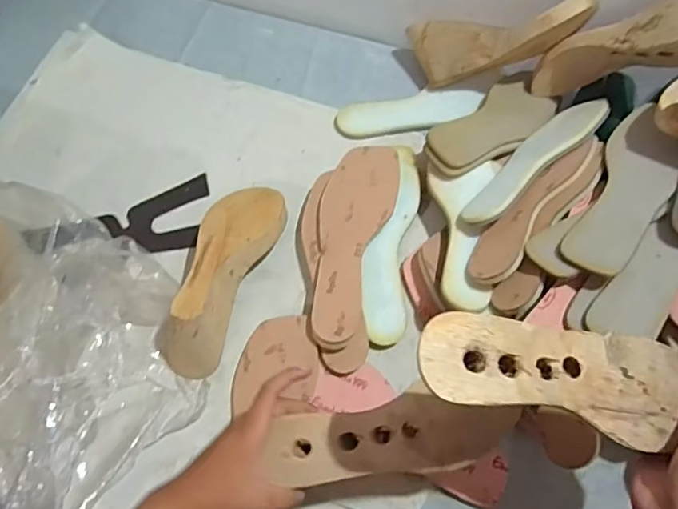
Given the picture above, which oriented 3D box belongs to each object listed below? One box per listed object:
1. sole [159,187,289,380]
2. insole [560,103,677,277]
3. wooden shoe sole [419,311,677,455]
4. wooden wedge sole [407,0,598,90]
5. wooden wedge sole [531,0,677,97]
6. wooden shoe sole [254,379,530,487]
[{"bbox_3d":[-0.132,0.014,0.596,0.081,0.081,0.227,22,67,7],"label":"sole"},{"bbox_3d":[0.299,-0.070,0.562,0.073,0.018,0.224,18,63,33],"label":"insole"},{"bbox_3d":[0.150,0.081,0.367,0.201,0.029,0.073,12,65,-15],"label":"wooden shoe sole"},{"bbox_3d":[0.200,-0.272,0.692,0.227,0.069,0.061,-3,62,30],"label":"wooden wedge sole"},{"bbox_3d":[0.336,-0.241,0.643,0.068,0.233,0.081,-44,110,-19],"label":"wooden wedge sole"},{"bbox_3d":[0.046,0.154,0.473,0.211,0.024,0.066,-6,66,-7],"label":"wooden shoe sole"}]

